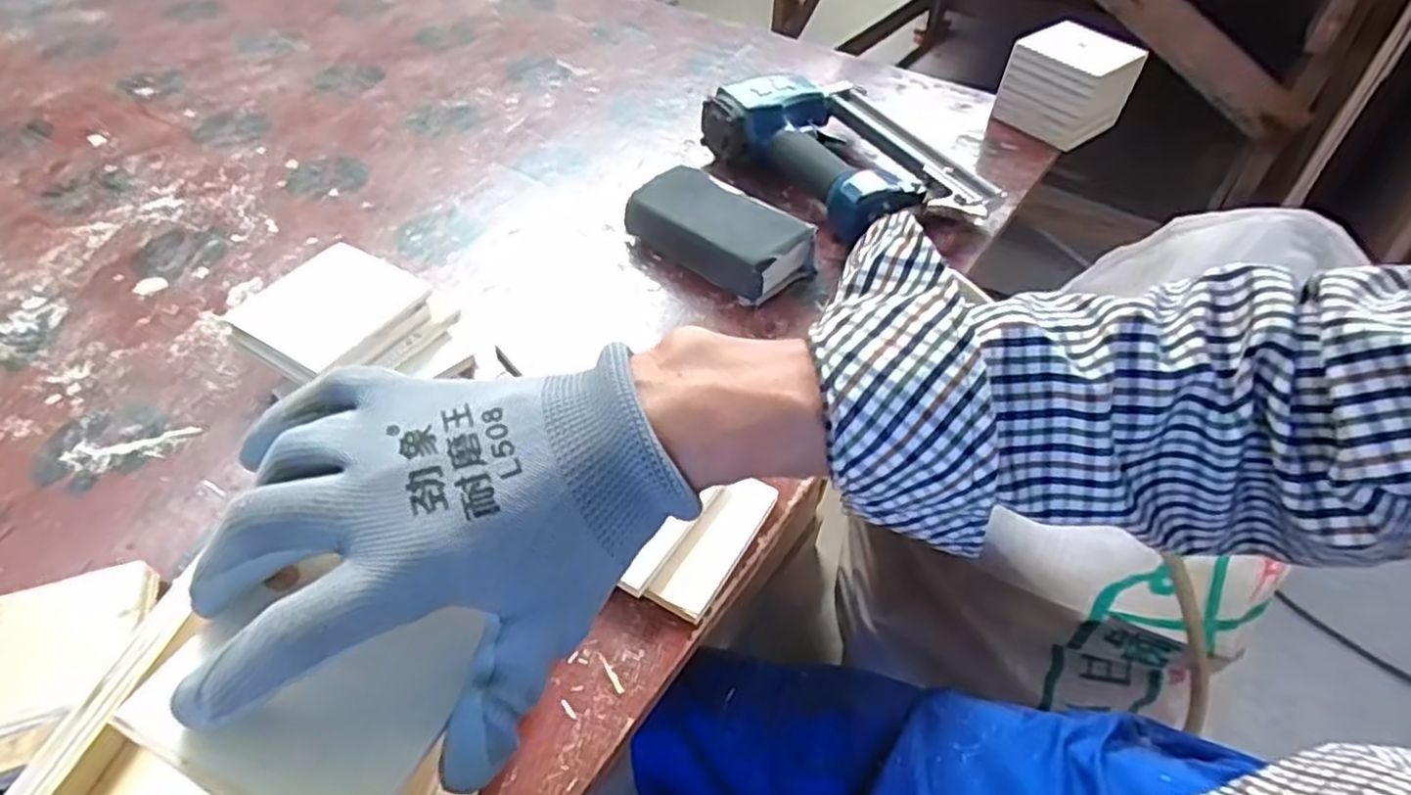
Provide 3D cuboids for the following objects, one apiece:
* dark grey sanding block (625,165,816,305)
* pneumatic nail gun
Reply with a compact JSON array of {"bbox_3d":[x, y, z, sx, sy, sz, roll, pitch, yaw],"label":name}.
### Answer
[{"bbox_3d":[0.013,-0.130,0.576,0.137,0.039,0.076,33,56,25],"label":"dark grey sanding block"},{"bbox_3d":[0.123,-0.214,0.639,0.160,0.060,0.220,-26,54,-22],"label":"pneumatic nail gun"}]

